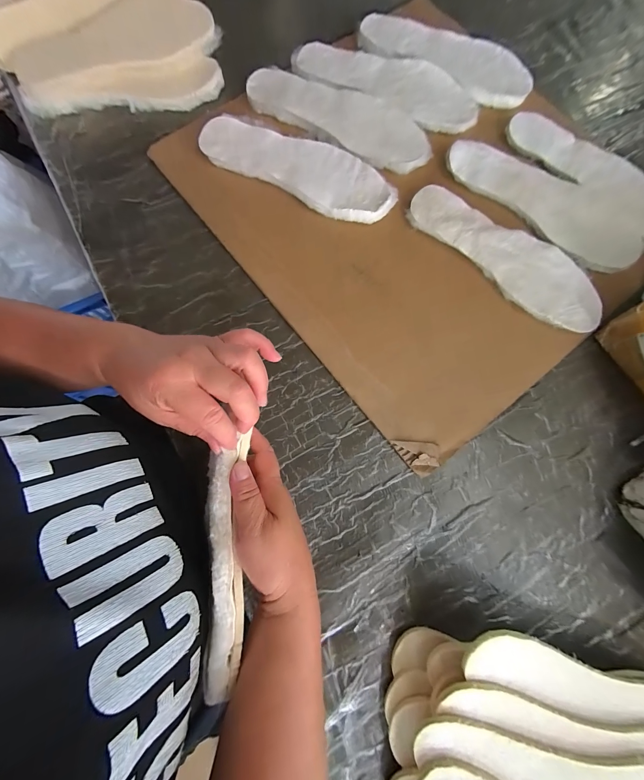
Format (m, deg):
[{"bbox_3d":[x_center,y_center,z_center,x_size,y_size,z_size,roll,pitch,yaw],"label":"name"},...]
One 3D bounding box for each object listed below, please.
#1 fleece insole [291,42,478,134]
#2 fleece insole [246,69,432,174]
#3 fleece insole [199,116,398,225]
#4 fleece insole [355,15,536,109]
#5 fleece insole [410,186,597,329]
[{"bbox_3d":[0.096,-0.472,0.448,0.291,0.019,0.092,24,79,5],"label":"fleece insole"},{"bbox_3d":[0.026,-0.407,0.427,0.285,0.006,0.096,28,80,6],"label":"fleece insole"},{"bbox_3d":[-0.032,-0.316,0.413,0.283,0.019,0.091,27,80,5],"label":"fleece insole"},{"bbox_3d":[0.194,-0.527,0.453,0.276,0.008,0.099,30,80,6],"label":"fleece insole"},{"bbox_3d":[0.242,-0.182,0.384,0.275,0.008,0.090,40,81,8],"label":"fleece insole"}]

